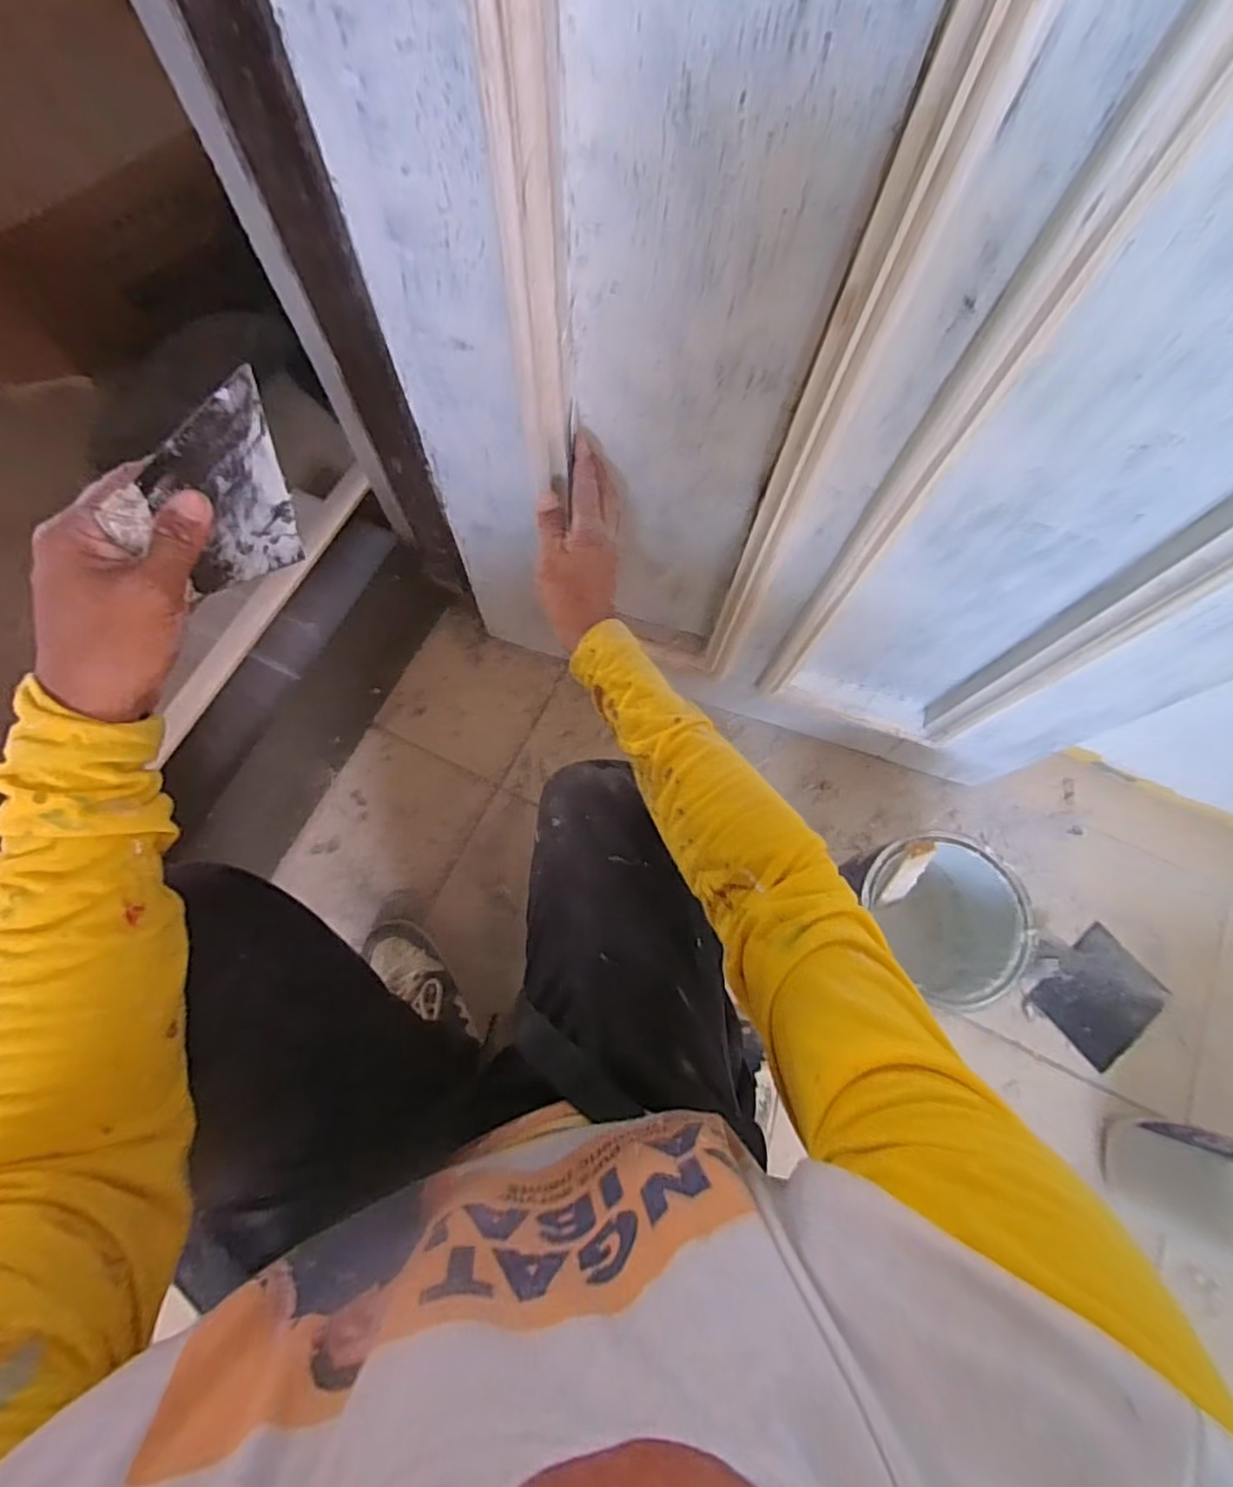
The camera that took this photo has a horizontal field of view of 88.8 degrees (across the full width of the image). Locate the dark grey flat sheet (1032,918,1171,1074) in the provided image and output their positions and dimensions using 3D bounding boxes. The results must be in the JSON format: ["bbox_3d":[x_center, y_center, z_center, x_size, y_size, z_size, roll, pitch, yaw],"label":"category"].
[{"bbox_3d":[0.591,0.303,0.767,0.142,0.022,0.121,-33,81,-20],"label":"dark grey flat sheet"}]

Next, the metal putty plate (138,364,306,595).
[{"bbox_3d":[-0.219,-0.138,0.360,0.004,0.128,0.071,37,60,4],"label":"metal putty plate"}]

